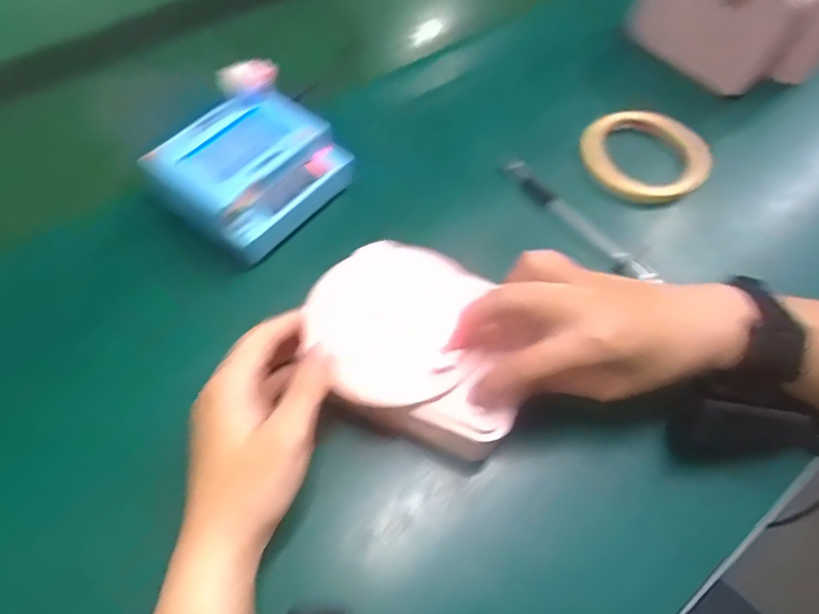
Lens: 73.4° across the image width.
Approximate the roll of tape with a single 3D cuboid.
[{"bbox_3d":[0.193,-0.123,0.448,0.087,0.025,0.088,1,59,-2],"label":"roll of tape"}]

